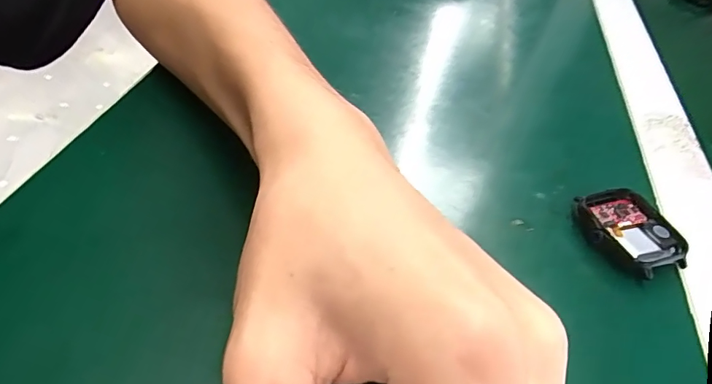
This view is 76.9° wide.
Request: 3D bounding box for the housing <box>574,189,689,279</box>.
[{"bbox_3d":[0.131,0.019,0.215,0.040,0.012,0.045,-9,50,-19],"label":"housing"}]

